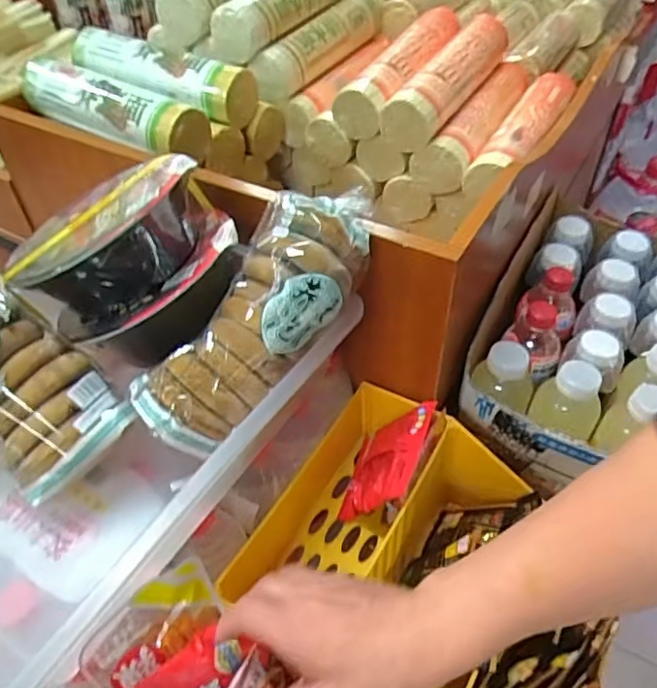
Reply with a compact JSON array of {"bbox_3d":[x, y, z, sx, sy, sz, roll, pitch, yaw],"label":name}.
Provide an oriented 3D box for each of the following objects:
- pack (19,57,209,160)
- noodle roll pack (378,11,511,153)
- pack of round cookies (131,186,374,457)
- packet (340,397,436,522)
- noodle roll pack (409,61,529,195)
[{"bbox_3d":[-0.251,-0.277,0.670,0.242,0.053,0.068,23,52,20],"label":"pack"},{"bbox_3d":[0.150,-0.331,0.719,0.065,0.076,0.257,23,52,21],"label":"noodle roll pack"},{"bbox_3d":[-0.049,-0.028,0.450,0.083,0.068,0.236,35,83,28],"label":"pack of round cookies"},{"bbox_3d":[0.050,0.113,0.569,0.021,0.112,0.103,34,50,-14],"label":"packet"},{"bbox_3d":[0.189,-0.280,0.738,0.066,0.069,0.239,25,52,21],"label":"noodle roll pack"}]

